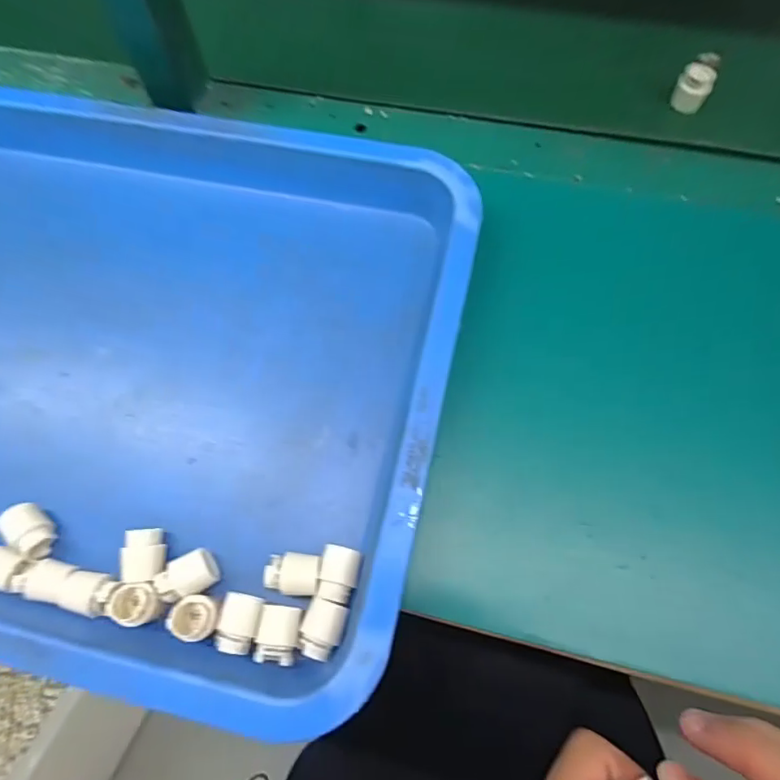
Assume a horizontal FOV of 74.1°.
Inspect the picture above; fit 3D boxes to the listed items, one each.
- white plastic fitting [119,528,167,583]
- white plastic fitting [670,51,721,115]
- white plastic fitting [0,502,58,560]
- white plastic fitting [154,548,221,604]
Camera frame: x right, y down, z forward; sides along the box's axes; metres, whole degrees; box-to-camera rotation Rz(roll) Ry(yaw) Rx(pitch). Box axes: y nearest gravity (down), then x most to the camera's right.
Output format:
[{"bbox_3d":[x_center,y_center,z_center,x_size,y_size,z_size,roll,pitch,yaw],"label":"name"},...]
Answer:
[{"bbox_3d":[-0.132,0.089,0.277,0.019,0.016,0.027,-4,68,0],"label":"white plastic fitting"},{"bbox_3d":[0.229,-0.229,0.387,0.025,0.030,0.026,-1,68,1],"label":"white plastic fitting"},{"bbox_3d":[-0.197,0.077,0.284,0.018,0.018,0.027,-42,73,-14],"label":"white plastic fitting"},{"bbox_3d":[-0.106,0.099,0.272,0.028,0.016,0.020,-30,70,-10],"label":"white plastic fitting"}]

